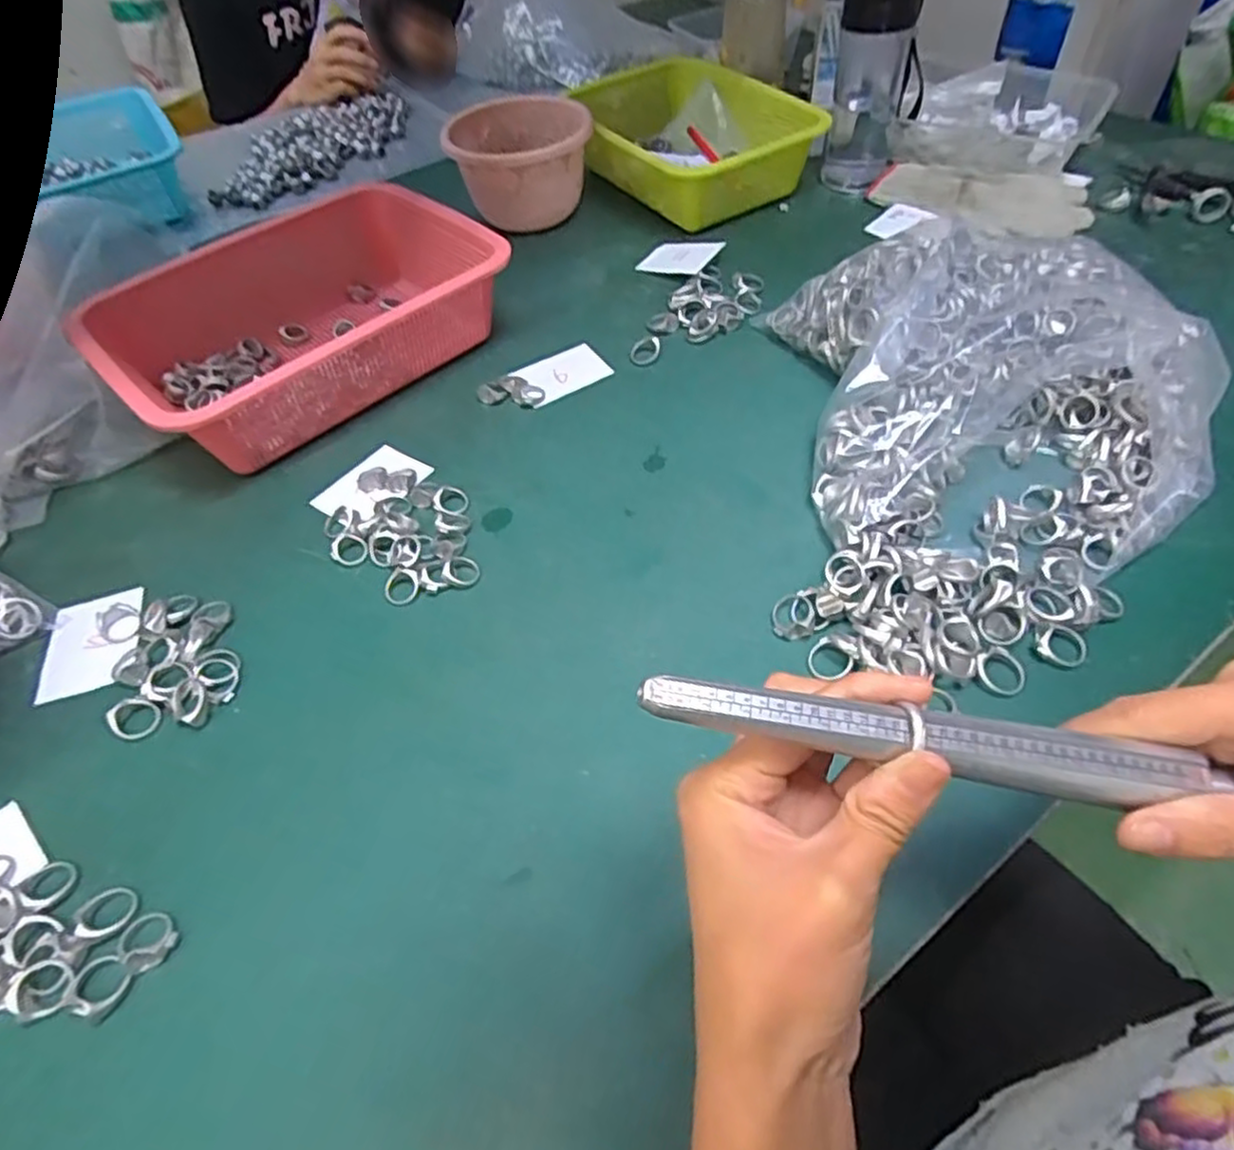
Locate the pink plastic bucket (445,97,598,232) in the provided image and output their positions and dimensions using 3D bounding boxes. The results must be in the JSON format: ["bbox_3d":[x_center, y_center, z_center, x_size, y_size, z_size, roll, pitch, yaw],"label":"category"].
[{"bbox_3d":[-0.097,-0.425,0.754,0.140,0.083,0.148,-3,50,3],"label":"pink plastic bucket"}]

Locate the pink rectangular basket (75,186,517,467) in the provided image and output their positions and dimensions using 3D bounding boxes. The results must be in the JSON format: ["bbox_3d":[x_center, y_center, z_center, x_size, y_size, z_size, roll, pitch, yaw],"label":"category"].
[{"bbox_3d":[-0.259,-0.215,0.608,0.303,0.079,0.219,-39,57,-24],"label":"pink rectangular basket"}]

